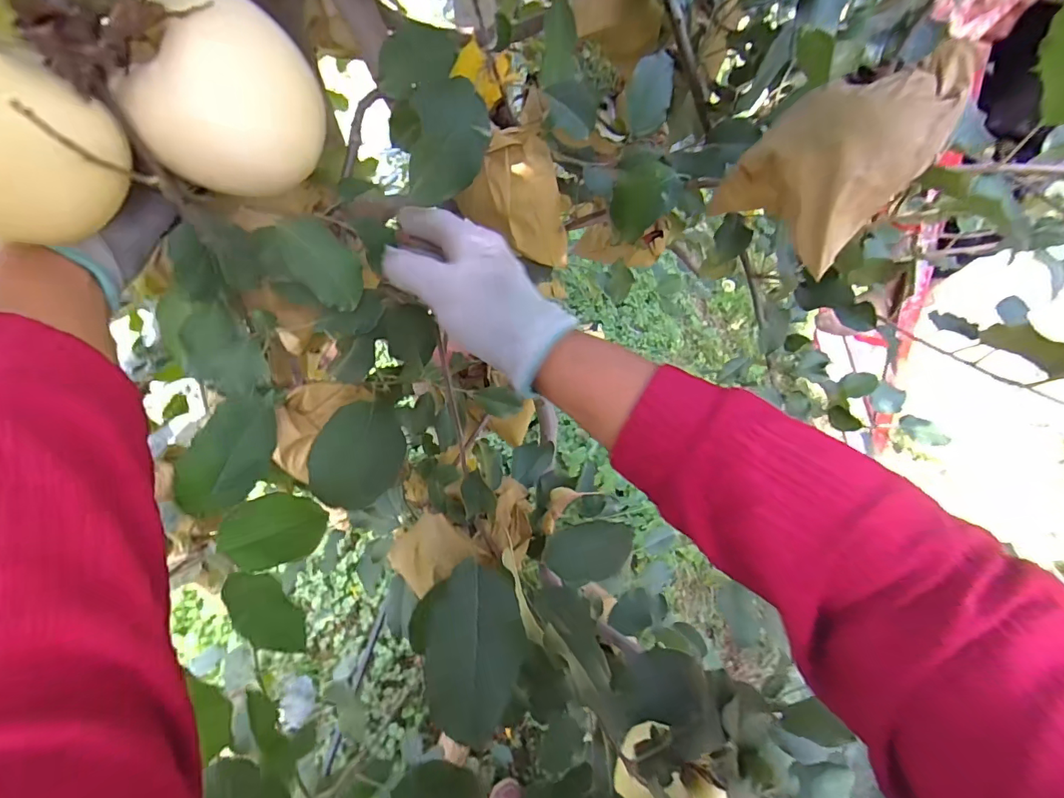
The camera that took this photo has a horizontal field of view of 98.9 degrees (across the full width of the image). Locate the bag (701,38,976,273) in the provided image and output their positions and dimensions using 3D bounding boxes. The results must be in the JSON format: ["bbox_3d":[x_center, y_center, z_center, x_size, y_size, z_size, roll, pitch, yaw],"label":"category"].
[{"bbox_3d":[0.180,-0.153,0.277,0.089,0.100,0.100,-29,58,-21],"label":"bag"}]

